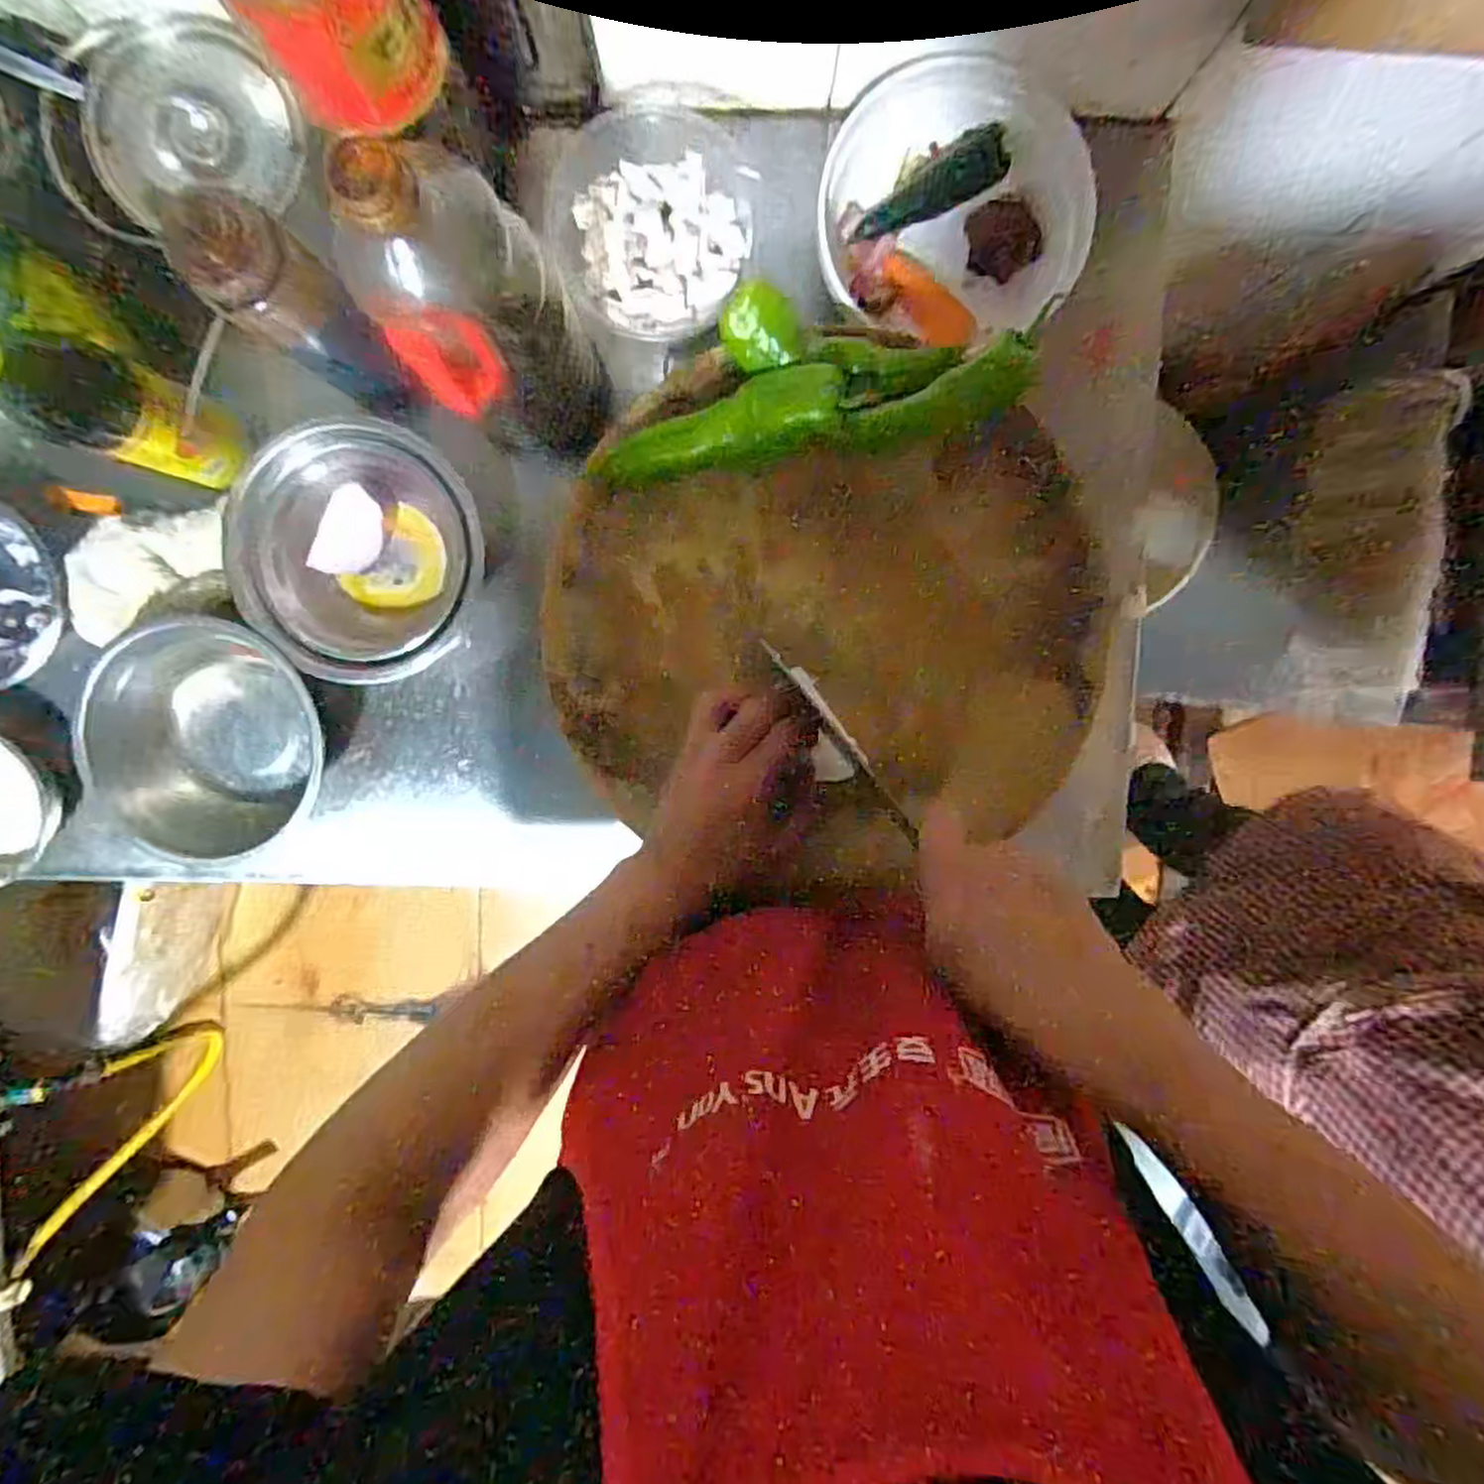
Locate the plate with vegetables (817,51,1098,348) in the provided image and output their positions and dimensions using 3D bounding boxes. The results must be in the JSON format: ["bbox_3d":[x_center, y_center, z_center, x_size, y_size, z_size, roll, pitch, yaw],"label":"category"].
[{"bbox_3d":[0.146,-0.381,0.537,0.176,0.058,0.169,0,98,0],"label":"plate with vegetables"}]

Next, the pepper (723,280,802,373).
[{"bbox_3d":[0.013,-0.251,0.470,0.048,0.038,0.042,-6,98,1],"label":"pepper"}]

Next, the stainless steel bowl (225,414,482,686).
[{"bbox_3d":[-0.281,-0.143,0.564,0.158,0.067,0.173,0,98,0],"label":"stainless steel bowl"}]

